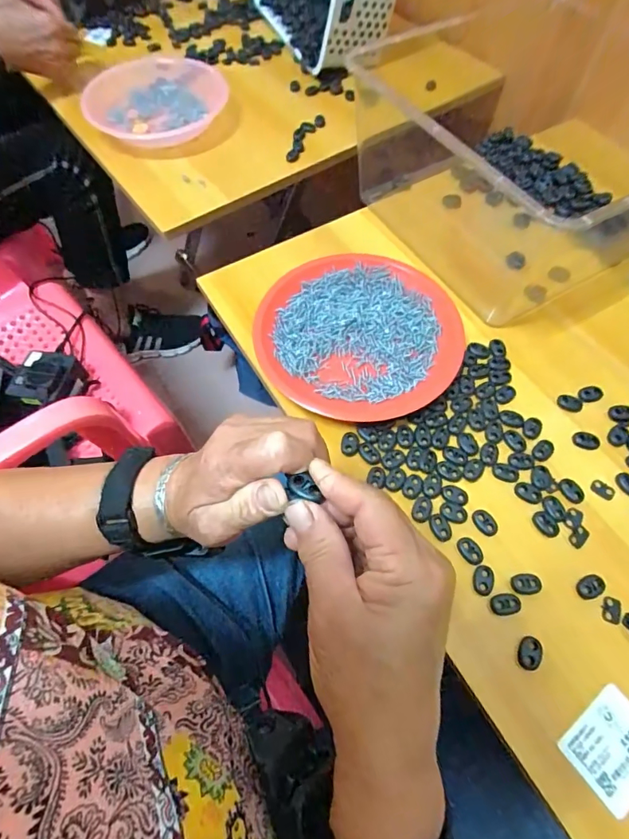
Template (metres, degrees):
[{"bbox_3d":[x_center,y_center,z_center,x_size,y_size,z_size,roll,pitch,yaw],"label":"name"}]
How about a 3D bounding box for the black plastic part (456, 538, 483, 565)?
[{"bbox_3d":[0.122,0.103,0.348,0.015,0.004,0.022,-24,64,-11],"label":"black plastic part"}]

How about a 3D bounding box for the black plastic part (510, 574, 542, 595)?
[{"bbox_3d":[0.161,0.125,0.336,0.022,0.004,0.014,-3,62,0],"label":"black plastic part"}]

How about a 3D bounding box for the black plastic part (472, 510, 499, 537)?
[{"bbox_3d":[0.138,0.083,0.358,0.016,0.004,0.022,-34,66,-15],"label":"black plastic part"}]

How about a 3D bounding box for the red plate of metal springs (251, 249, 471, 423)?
[{"bbox_3d":[0.046,-0.083,0.433,0.184,0.028,0.190,-1,62,1],"label":"red plate of metal springs"}]

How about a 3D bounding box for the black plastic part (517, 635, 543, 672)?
[{"bbox_3d":[0.153,0.166,0.314,0.016,0.005,0.022,23,65,13],"label":"black plastic part"}]

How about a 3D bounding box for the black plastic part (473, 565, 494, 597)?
[{"bbox_3d":[0.129,0.123,0.337,0.014,0.004,0.022,14,63,9],"label":"black plastic part"}]

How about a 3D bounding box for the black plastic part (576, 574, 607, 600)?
[{"bbox_3d":[0.210,0.127,0.336,0.020,0.005,0.015,-22,64,-10],"label":"black plastic part"}]

